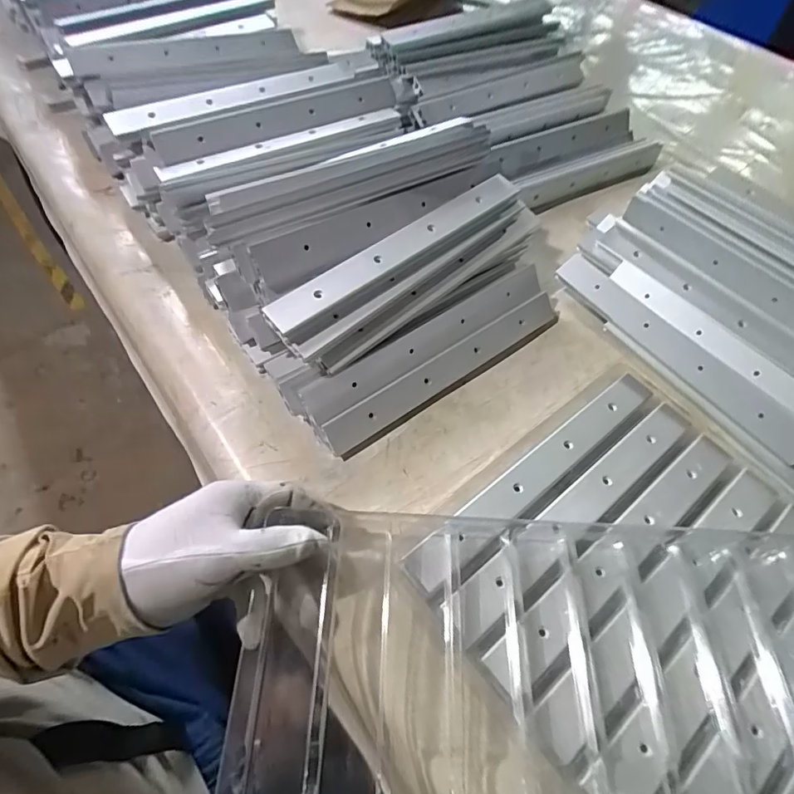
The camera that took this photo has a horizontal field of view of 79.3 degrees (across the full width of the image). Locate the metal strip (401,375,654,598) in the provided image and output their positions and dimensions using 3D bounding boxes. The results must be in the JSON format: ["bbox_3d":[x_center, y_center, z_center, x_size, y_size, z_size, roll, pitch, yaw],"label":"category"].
[{"bbox_3d":[0.109,0.054,0.365,0.251,0.009,0.032,-33,64,-23],"label":"metal strip"}]

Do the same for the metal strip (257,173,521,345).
[{"bbox_3d":[0.007,-0.124,0.403,0.256,0.012,0.037,-36,92,-20],"label":"metal strip"}]

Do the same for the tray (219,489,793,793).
[{"bbox_3d":[0.139,0.221,0.268,0.448,0.053,0.304,-1,65,3],"label":"tray"}]

